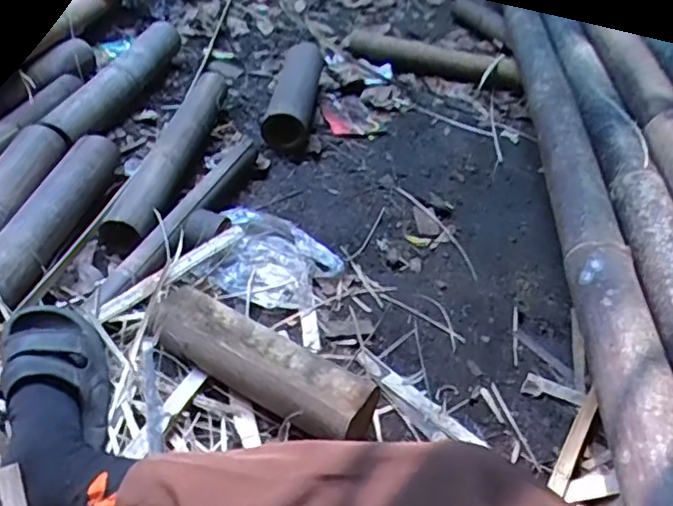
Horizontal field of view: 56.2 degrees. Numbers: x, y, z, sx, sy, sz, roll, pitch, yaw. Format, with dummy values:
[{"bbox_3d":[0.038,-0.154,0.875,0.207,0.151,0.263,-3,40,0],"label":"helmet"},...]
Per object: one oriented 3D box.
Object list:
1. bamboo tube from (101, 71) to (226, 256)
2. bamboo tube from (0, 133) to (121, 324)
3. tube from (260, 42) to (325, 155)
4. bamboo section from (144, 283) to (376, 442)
[{"bbox_3d":[-0.283,-0.210,1.127,0.086,0.062,0.544,8,39,2],"label":"bamboo tube"},{"bbox_3d":[-0.410,-0.049,0.899,0.073,0.061,0.429,7,39,0],"label":"bamboo tube"},{"bbox_3d":[-0.086,-0.326,1.275,0.089,0.082,0.337,7,39,0],"label":"tube"},{"bbox_3d":[-0.092,0.136,0.759,0.296,0.079,0.083,23,42,20],"label":"bamboo section"}]

